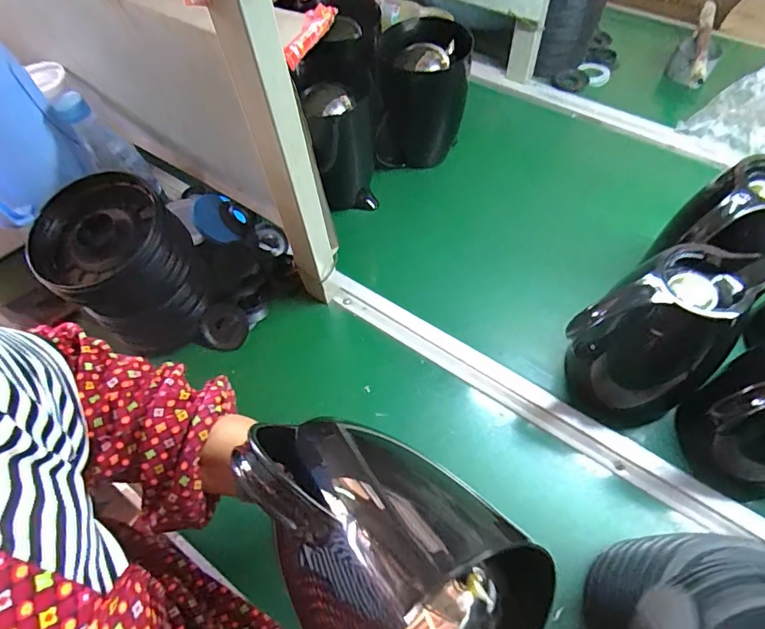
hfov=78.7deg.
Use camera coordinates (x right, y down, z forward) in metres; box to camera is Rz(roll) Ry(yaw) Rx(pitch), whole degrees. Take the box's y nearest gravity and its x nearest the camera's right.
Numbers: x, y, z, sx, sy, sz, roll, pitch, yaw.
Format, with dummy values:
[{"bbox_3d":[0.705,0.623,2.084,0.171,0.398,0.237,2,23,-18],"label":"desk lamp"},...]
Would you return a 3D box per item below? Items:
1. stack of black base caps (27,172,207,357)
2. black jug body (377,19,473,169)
[{"bbox_3d":[-0.295,-0.047,0.555,0.131,0.189,0.125,-41,65,-20],"label":"stack of black base caps"},{"bbox_3d":[0.057,-0.319,0.700,0.126,0.176,0.122,3,58,5],"label":"black jug body"}]

